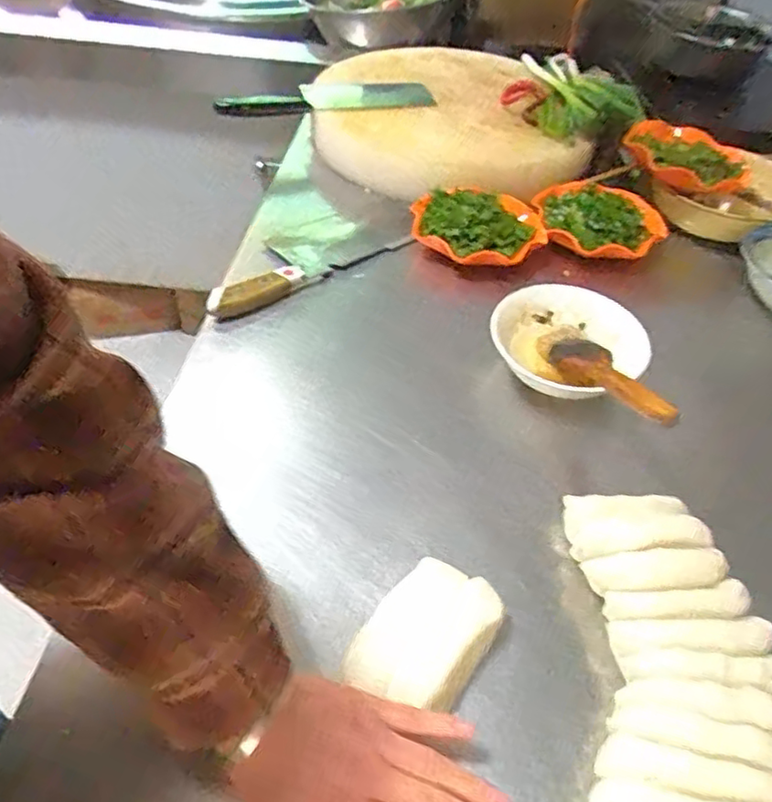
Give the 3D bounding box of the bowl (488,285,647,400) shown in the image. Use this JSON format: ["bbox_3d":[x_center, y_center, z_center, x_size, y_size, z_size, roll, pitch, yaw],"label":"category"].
[{"bbox_3d":[0.168,-0.048,0.600,0.138,0.054,0.136,3,47,-3],"label":"bowl"}]

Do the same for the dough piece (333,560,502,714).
[{"bbox_3d":[0.027,0.157,0.419,0.073,0.034,0.099,30,52,21],"label":"dough piece"}]

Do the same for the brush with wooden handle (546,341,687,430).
[{"bbox_3d":[0.193,-0.020,0.543,0.045,0.021,0.165,-10,26,-12],"label":"brush with wooden handle"}]

